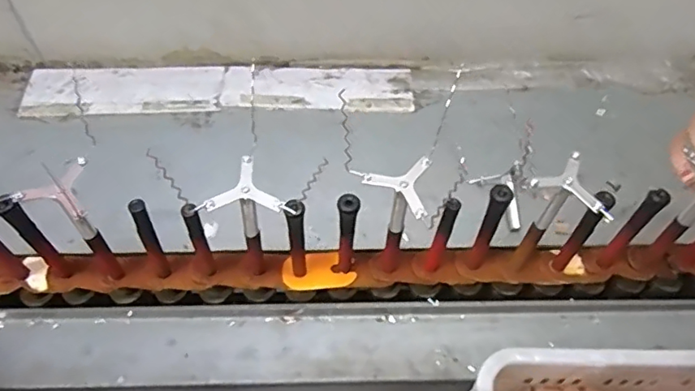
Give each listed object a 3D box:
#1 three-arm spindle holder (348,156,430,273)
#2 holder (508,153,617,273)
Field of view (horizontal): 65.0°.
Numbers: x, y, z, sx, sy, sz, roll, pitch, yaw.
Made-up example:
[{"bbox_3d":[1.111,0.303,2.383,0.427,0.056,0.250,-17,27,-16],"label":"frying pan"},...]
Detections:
[{"bbox_3d":[0.043,0.038,0.597,0.071,0.180,0.063,3,56,2],"label":"three-arm spindle holder"},{"bbox_3d":[0.226,0.031,0.603,0.077,0.178,0.059,24,59,16],"label":"holder"}]

